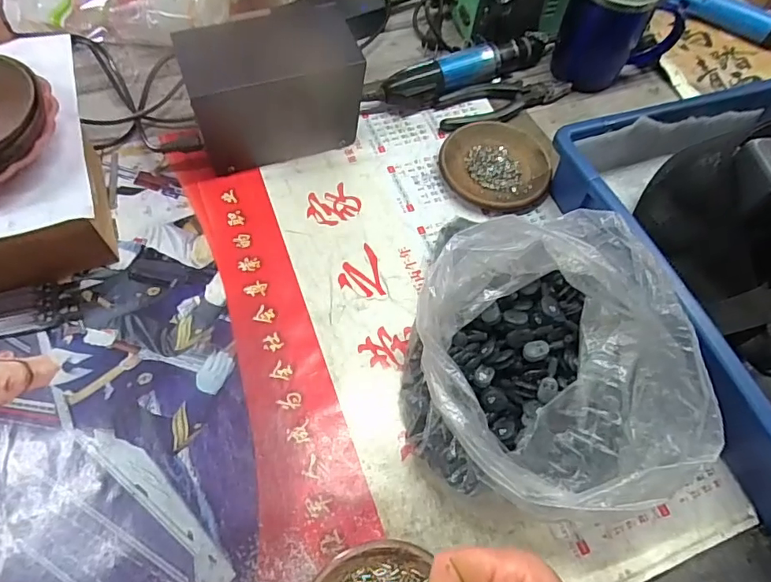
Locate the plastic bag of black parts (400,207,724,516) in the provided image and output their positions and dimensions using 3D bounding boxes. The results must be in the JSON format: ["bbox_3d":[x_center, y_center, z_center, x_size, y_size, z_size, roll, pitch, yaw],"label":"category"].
[{"bbox_3d":[0.117,0.050,0.366,0.195,0.119,0.199,1,61,-2],"label":"plastic bag of black parts"}]

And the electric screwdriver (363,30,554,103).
[{"bbox_3d":[0.097,-0.257,0.583,0.245,0.040,0.032,-24,64,-15],"label":"electric screwdriver"}]

